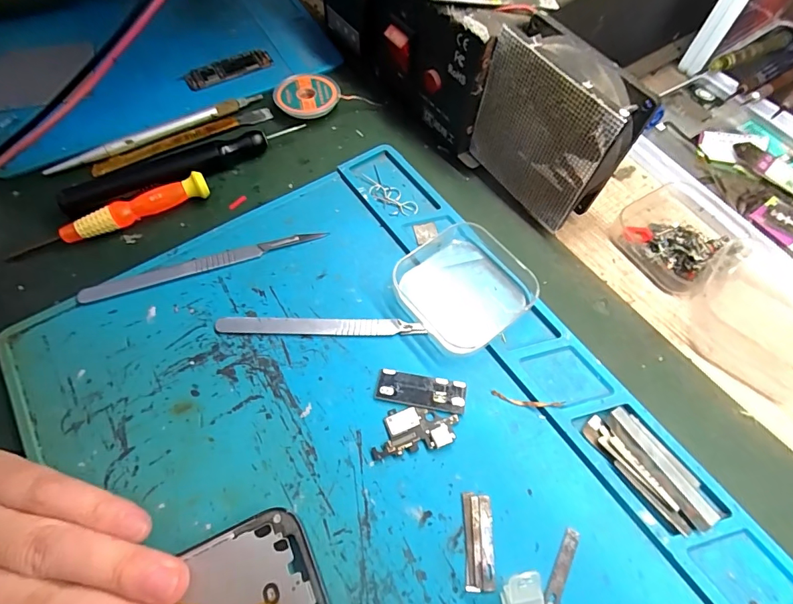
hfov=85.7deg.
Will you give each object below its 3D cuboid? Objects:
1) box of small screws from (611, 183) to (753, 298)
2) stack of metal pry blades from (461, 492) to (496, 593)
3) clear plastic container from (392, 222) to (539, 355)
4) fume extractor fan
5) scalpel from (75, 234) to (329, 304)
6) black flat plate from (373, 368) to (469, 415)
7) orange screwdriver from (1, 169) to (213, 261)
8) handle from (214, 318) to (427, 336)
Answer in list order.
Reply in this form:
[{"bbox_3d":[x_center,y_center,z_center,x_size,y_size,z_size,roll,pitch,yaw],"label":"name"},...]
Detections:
[{"bbox_3d":[0.169,-0.041,0.253,0.061,0.017,0.065,-33,67,-16],"label":"box of small screws"},{"bbox_3d":[0.035,0.102,0.182,0.012,0.004,0.036,1,62,1],"label":"stack of metal pry blades"},{"bbox_3d":[0.035,-0.010,0.230,0.060,0.019,0.063,-36,68,-17],"label":"clear plastic container"},{"bbox_3d":[0.082,-0.090,0.235,0.027,0.090,0.077,-34,67,-16],"label":"fume extractor fan"},{"bbox_3d":[-0.109,-0.022,0.244,0.134,0.005,0.011,-18,64,-9],"label":"scalpel"},{"bbox_3d":[0.012,0.044,0.211,0.044,0.004,0.017,9,63,5],"label":"black flat plate"},{"bbox_3d":[-0.167,-0.050,0.252,0.111,0.013,0.012,-26,65,-13],"label":"orange screwdriver"},{"bbox_3d":[-0.040,0.013,0.227,0.109,0.004,0.009,0,62,0],"label":"handle"}]

